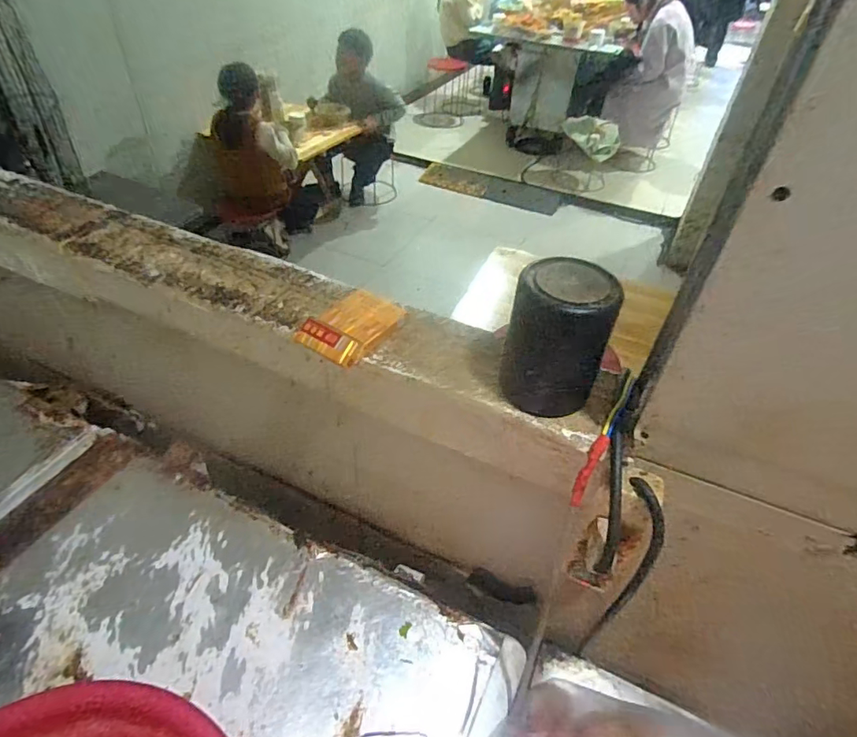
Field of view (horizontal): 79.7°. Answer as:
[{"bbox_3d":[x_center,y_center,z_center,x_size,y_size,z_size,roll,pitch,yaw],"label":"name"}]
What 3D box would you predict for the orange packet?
[{"bbox_3d":[-0.077,-0.045,0.542,0.070,0.022,0.107,27,48,22],"label":"orange packet"}]

